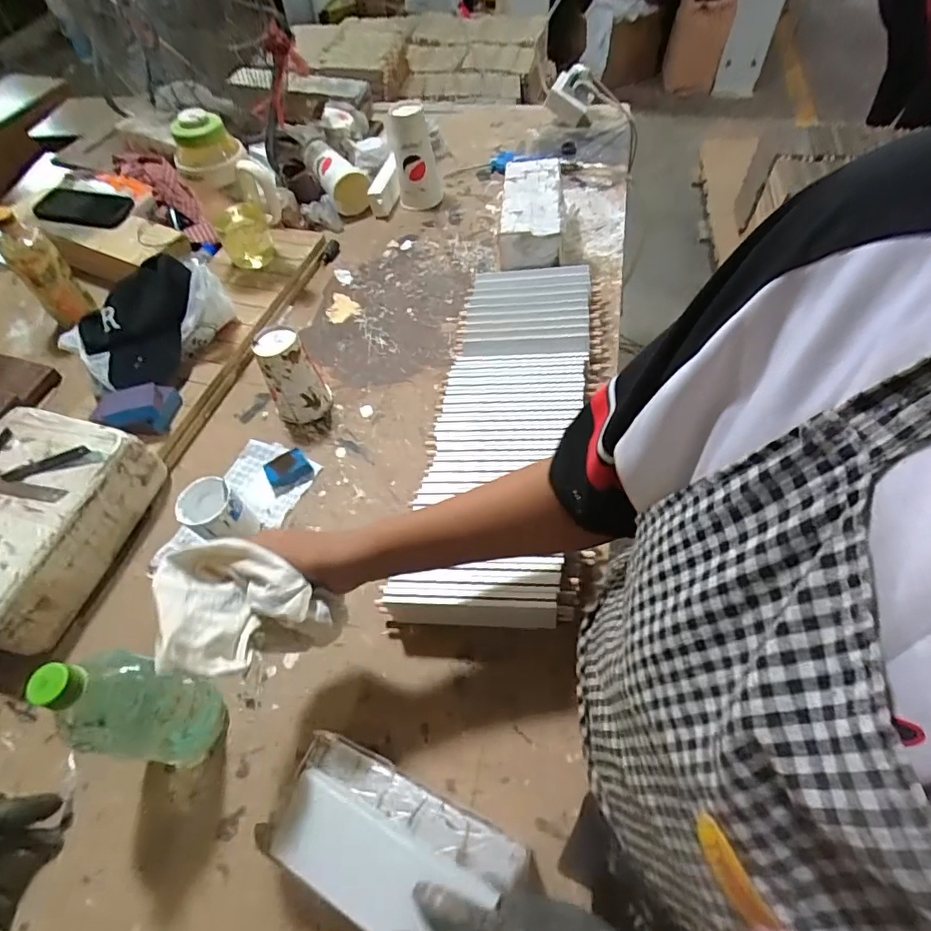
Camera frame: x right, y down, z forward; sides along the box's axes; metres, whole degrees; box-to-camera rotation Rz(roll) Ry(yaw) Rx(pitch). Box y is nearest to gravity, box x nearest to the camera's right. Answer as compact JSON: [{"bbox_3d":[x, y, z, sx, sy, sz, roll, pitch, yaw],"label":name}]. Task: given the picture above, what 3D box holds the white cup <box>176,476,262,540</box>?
[{"bbox_3d":[-0.296,0.064,0.637,0.070,0.077,0.064,37,66,24],"label":"white cup"}]

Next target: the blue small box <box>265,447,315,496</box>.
[{"bbox_3d":[-0.237,0.007,0.709,0.057,0.027,0.042,-26,57,-14],"label":"blue small box"}]

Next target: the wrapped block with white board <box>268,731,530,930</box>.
[{"bbox_3d":[-0.063,0.296,0.414,0.195,0.064,0.098,22,59,18],"label":"wrapped block with white board"}]

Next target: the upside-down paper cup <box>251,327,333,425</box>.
[{"bbox_3d":[-0.240,-0.123,0.739,0.076,0.117,0.071,-24,58,-12],"label":"upside-down paper cup"}]

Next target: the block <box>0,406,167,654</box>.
[{"bbox_3d":[-0.523,0.067,0.635,0.198,0.084,0.261,11,58,11],"label":"block"}]

